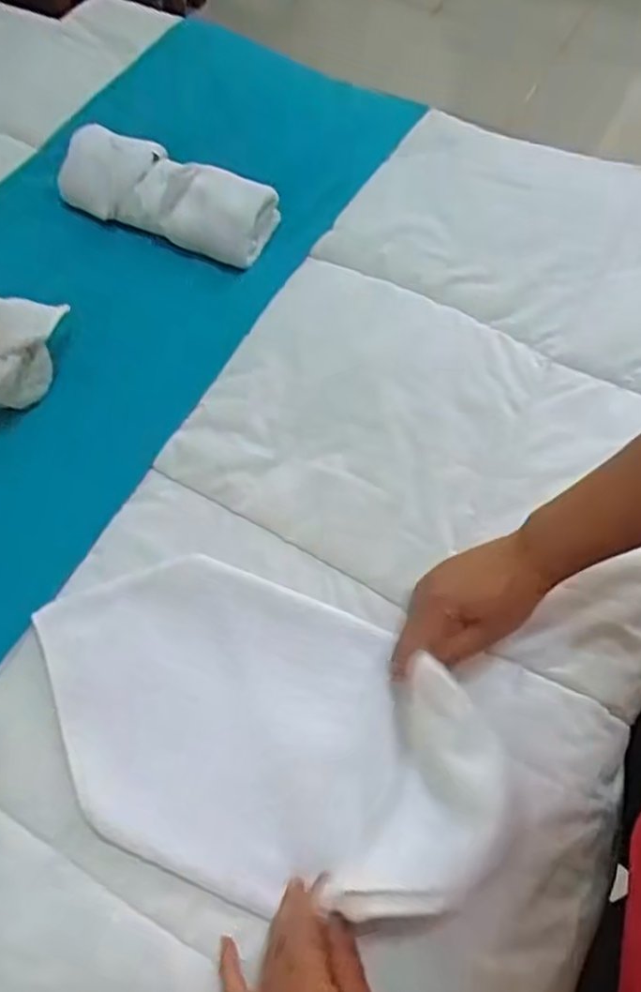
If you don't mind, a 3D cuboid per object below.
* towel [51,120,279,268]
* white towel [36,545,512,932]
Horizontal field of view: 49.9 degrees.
[{"bbox_3d":[-0.158,-0.313,0.712,0.227,0.062,0.073,22,67,13],"label":"towel"},{"bbox_3d":[-0.048,0.163,0.493,0.335,0.079,0.209,17,67,10],"label":"white towel"}]

